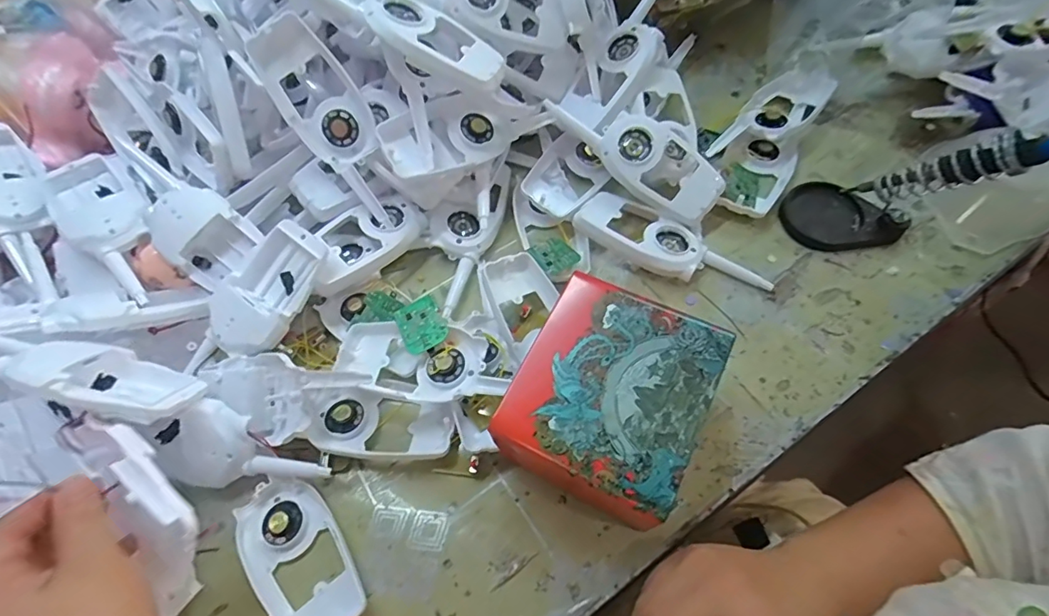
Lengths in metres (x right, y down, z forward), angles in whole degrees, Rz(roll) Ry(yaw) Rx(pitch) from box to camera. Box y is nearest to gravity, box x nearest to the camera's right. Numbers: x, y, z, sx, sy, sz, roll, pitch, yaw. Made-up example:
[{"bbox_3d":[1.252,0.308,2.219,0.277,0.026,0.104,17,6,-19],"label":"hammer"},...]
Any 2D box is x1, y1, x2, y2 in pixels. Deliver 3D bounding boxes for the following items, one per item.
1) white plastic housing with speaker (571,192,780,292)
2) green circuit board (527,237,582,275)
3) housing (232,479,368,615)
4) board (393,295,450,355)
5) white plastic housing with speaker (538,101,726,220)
[{"bbox_3d":[0.121,-0.050,0.420,0.162,0.024,0.055,28,68,16],"label":"white plastic housing with speaker"},{"bbox_3d":[0.023,-0.045,0.420,0.033,0.005,0.042,42,51,18],"label":"green circuit board"},{"bbox_3d":[-0.150,0.167,0.335,0.057,0.016,0.109,-36,66,-14],"label":"housing"},{"bbox_3d":[-0.077,0.012,0.376,0.032,0.005,0.041,-27,65,-10],"label":"board"},{"bbox_3d":[0.093,-0.134,0.426,0.161,0.032,0.050,34,69,5],"label":"white plastic housing with speaker"}]

